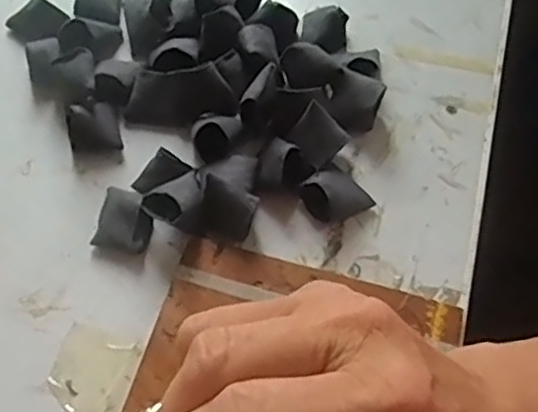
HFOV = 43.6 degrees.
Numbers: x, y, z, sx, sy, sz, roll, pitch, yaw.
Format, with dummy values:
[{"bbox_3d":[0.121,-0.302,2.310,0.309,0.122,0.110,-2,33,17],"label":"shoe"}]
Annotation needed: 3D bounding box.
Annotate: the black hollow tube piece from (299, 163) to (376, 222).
[{"bbox_3d":[0.044,-0.010,0.445,0.037,0.025,0.038,-35,67,-16],"label":"black hollow tube piece"}]

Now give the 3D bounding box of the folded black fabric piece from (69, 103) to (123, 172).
[{"bbox_3d":[-0.122,-0.051,0.467,0.033,0.026,0.041,-15,62,-7],"label":"folded black fabric piece"}]

